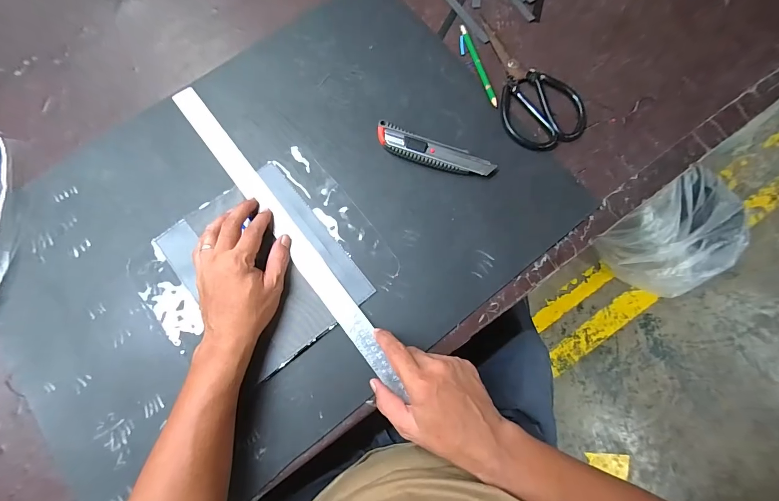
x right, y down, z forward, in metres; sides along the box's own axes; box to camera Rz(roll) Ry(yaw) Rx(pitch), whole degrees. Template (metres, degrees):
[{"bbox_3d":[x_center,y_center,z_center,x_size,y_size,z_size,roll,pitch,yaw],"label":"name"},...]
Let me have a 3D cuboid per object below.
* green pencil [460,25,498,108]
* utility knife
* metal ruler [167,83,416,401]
[{"bbox_3d":[0.125,-0.260,0.478,0.010,0.005,0.140,-15,78,-3],"label":"green pencil"},{"bbox_3d":[0.057,-0.126,0.443,0.153,0.017,0.035,20,78,4],"label":"utility knife"},{"bbox_3d":[-0.133,-0.033,0.426,0.035,0.010,0.473,-35,78,-19],"label":"metal ruler"}]

